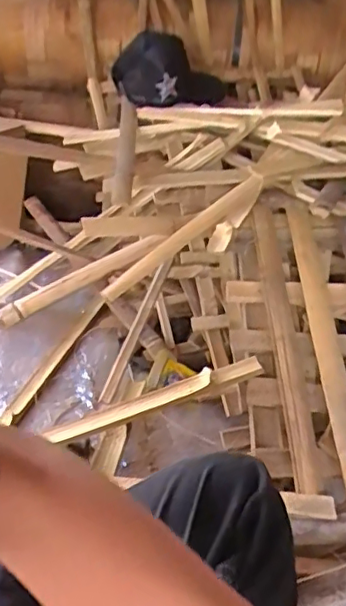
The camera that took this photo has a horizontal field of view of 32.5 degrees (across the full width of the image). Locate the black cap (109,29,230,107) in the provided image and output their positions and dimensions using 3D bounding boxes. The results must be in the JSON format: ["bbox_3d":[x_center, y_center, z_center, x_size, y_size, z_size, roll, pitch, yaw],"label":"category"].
[{"bbox_3d":[-0.005,-0.505,1.278,0.232,0.124,0.232,2,30,-1],"label":"black cap"}]

